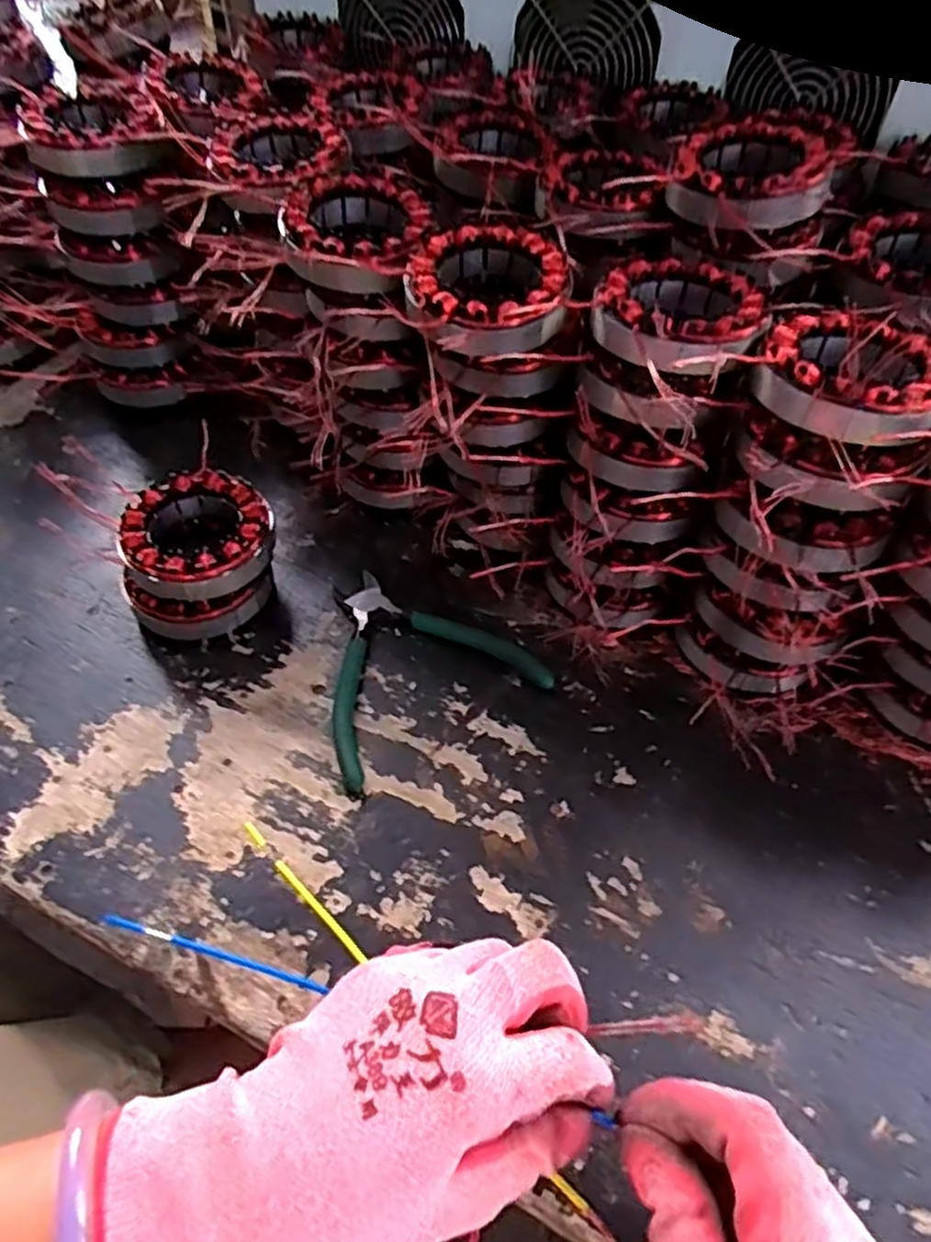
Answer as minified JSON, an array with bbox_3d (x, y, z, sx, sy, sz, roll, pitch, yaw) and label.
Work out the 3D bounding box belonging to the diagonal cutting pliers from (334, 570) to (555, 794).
[{"bbox_3d":[-0.037,0.019,0.454,0.137,0.012,0.130,-27,57,-19],"label":"diagonal cutting pliers"}]

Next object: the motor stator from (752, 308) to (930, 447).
[{"bbox_3d":[0.185,-0.116,0.350,0.088,0.029,0.083,0,53,0],"label":"motor stator"}]

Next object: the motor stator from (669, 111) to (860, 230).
[{"bbox_3d":[0.162,-0.251,0.423,0.090,0.039,0.093,14,54,10],"label":"motor stator"}]

